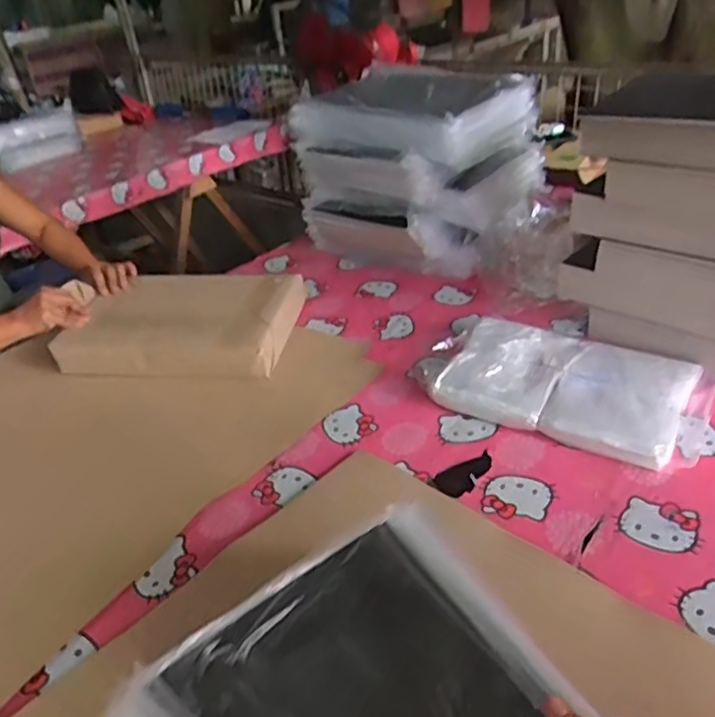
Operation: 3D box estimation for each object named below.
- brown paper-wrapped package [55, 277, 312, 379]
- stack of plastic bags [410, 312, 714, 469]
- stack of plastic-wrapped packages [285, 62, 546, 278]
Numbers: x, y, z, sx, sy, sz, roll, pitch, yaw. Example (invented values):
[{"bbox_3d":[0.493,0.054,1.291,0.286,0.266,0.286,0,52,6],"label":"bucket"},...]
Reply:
[{"bbox_3d":[-0.304,-0.065,1.128,0.392,0.098,0.247,1,34,11],"label":"brown paper-wrapped package"},{"bbox_3d":[0.286,0.024,0.928,0.396,0.044,0.238,15,39,29],"label":"stack of plastic bags"},{"bbox_3d":[0.119,-0.392,1.276,0.383,0.284,0.338,17,40,31],"label":"stack of plastic-wrapped packages"}]

